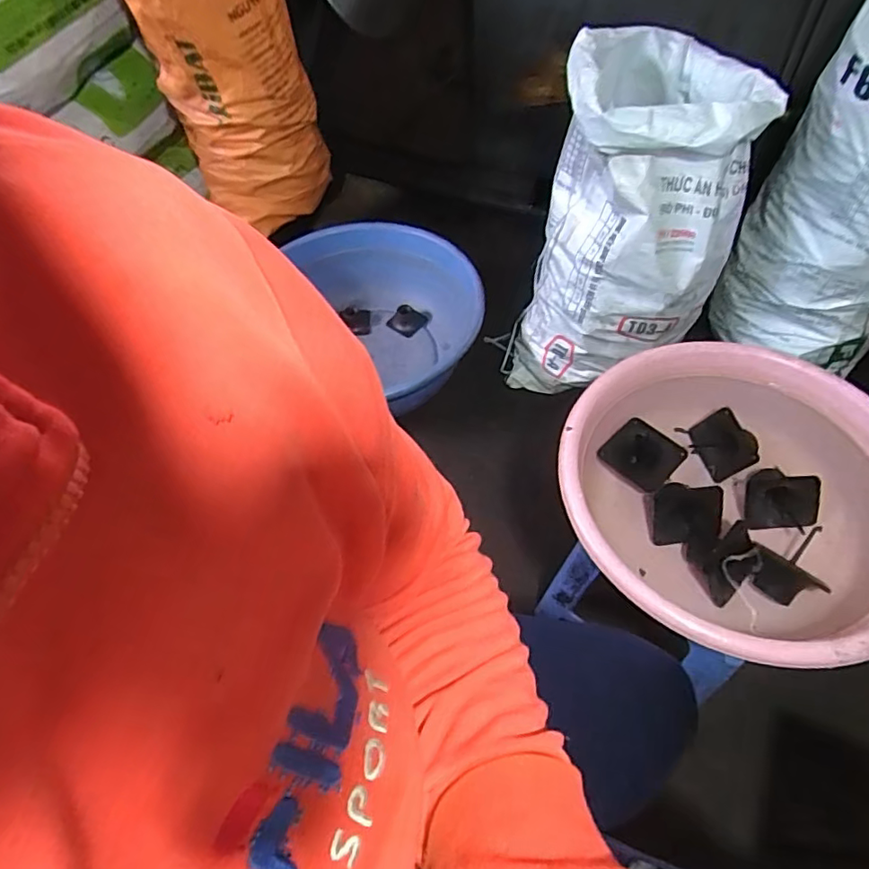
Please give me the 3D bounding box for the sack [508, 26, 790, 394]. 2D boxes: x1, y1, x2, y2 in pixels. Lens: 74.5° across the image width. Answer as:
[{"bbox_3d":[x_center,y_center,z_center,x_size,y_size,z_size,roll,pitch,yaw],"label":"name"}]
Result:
[{"bbox_3d":[0.454,-0.472,1.317,0.402,0.645,0.495,19,59,16],"label":"sack"}]

